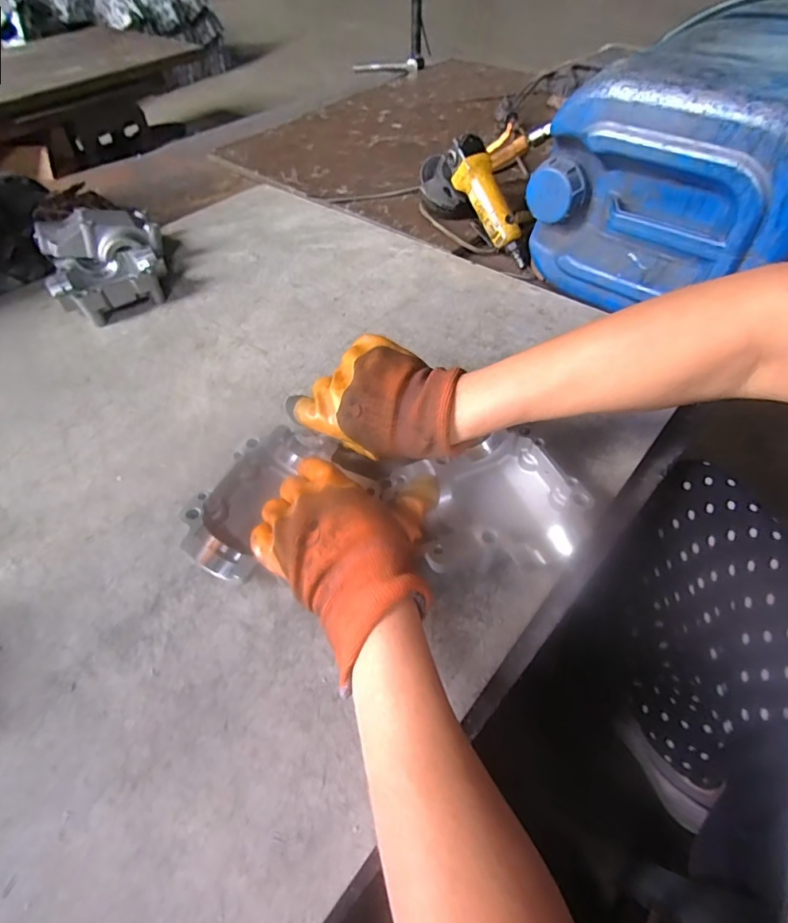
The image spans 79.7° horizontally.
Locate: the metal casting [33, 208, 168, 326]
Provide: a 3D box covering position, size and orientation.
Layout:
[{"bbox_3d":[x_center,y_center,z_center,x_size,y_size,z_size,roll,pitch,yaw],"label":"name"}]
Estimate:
[{"bbox_3d":[-0.389,-0.275,0.641,0.151,0.073,0.195,-24,54,-17],"label":"metal casting"}]

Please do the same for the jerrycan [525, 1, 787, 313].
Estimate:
[{"bbox_3d":[0.380,-0.351,0.569,0.342,0.227,0.272,-38,59,-25],"label":"jerrycan"}]

